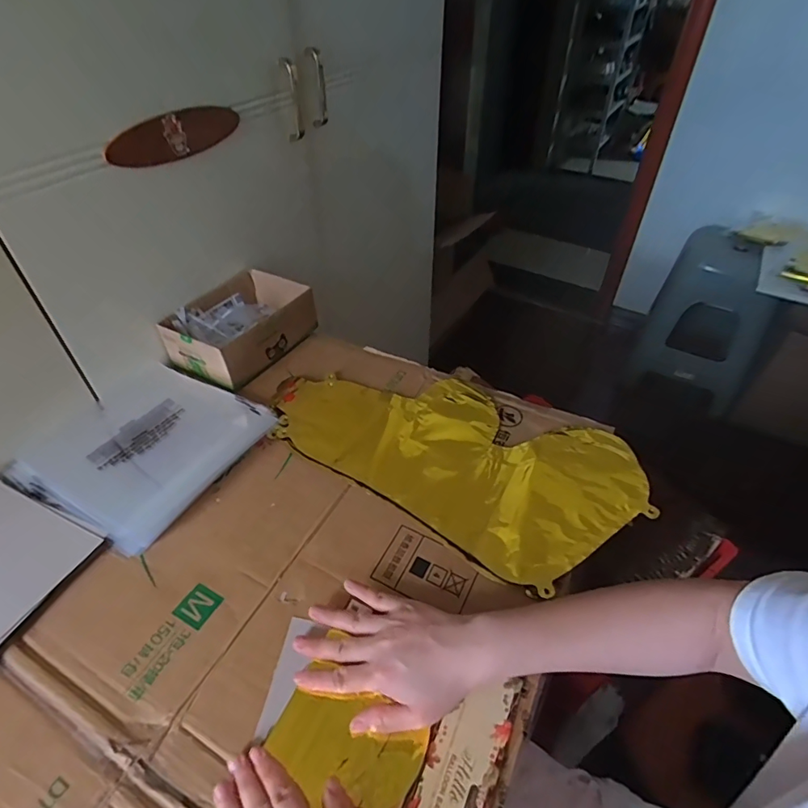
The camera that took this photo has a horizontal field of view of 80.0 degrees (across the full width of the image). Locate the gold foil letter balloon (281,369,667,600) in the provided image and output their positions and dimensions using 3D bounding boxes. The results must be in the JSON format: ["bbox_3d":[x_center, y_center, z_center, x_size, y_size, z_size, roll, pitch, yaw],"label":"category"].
[{"bbox_3d":[0.058,0.042,0.582,0.411,0.011,0.235,29,51,26],"label":"gold foil letter balloon"}]

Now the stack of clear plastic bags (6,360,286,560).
[{"bbox_3d":[-0.306,0.044,0.567,0.214,0.021,0.213,20,48,19],"label":"stack of clear plastic bags"}]

